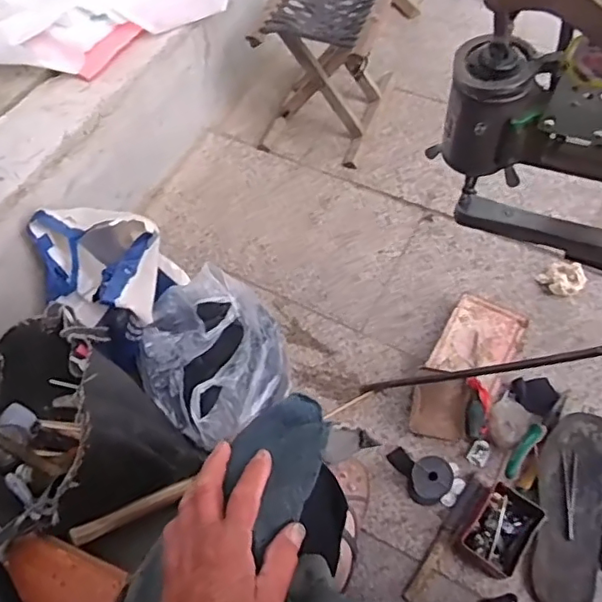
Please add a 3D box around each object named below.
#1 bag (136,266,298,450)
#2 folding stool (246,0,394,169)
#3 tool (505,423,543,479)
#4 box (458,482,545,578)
[{"bbox_3d":[-0.143,0.085,0.897,0.229,0.147,0.212,-14,60,-4],"label":"bag"},{"bbox_3d":[0.054,-0.495,1.180,0.219,0.276,0.272,15,62,13],"label":"folding stool"},{"bbox_3d":[0.345,0.230,0.881,0.024,0.015,0.097,32,67,21],"label":"tool"},{"bbox_3d":[0.294,0.336,0.833,0.079,0.035,0.113,35,68,22],"label":"box"}]

